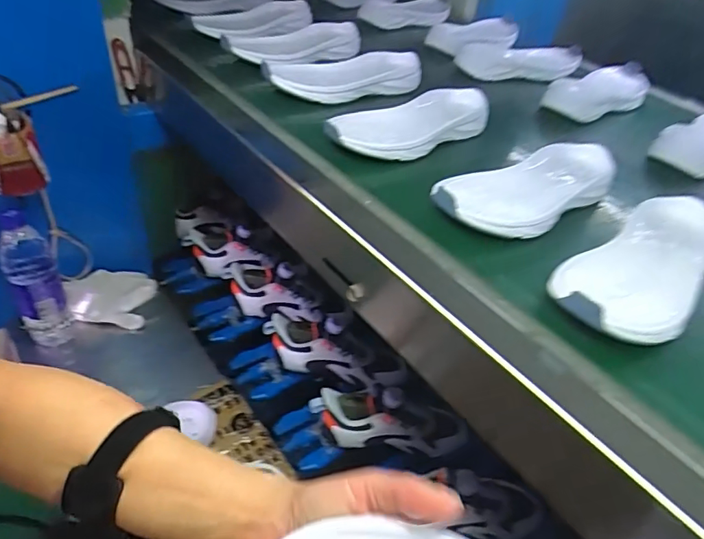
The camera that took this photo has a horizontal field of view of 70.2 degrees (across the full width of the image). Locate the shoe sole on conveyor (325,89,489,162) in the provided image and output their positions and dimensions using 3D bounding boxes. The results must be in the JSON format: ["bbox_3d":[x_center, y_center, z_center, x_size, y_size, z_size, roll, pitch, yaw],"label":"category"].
[{"bbox_3d":[0.067,-0.171,0.578,0.215,0.035,0.089,-26,49,-30],"label":"shoe sole on conveyor"}]

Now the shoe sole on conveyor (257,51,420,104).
[{"bbox_3d":[-0.012,-0.259,0.671,0.207,0.038,0.090,-14,44,-19],"label":"shoe sole on conveyor"}]

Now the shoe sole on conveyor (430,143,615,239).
[{"bbox_3d":[0.176,-0.080,0.487,0.214,0.032,0.082,-20,46,-24],"label":"shoe sole on conveyor"}]

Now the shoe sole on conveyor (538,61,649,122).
[{"bbox_3d":[0.365,-0.263,0.735,0.207,0.030,0.084,-27,49,-30],"label":"shoe sole on conveyor"}]

